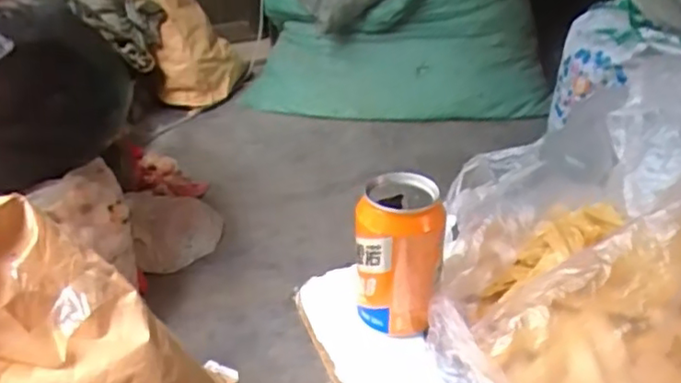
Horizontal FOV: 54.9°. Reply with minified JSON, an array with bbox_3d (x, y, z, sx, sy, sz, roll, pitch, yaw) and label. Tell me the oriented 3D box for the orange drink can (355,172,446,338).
[{"bbox_3d":[0.043,0.048,0.490,0.063,0.103,0.055,2,31,5],"label":"orange drink can"}]

